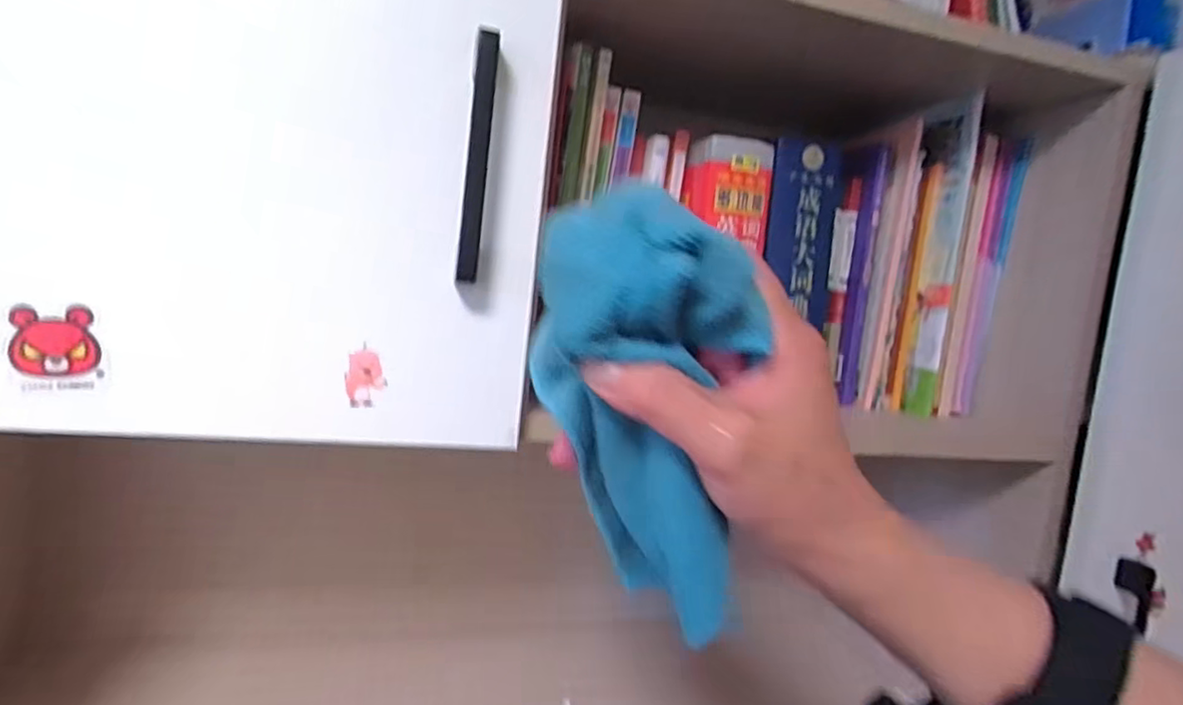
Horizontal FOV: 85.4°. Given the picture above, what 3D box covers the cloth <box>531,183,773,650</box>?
[{"bbox_3d":[0.021,0.026,0.239,0.048,0.165,0.066,-22,22,-40],"label":"cloth"}]

